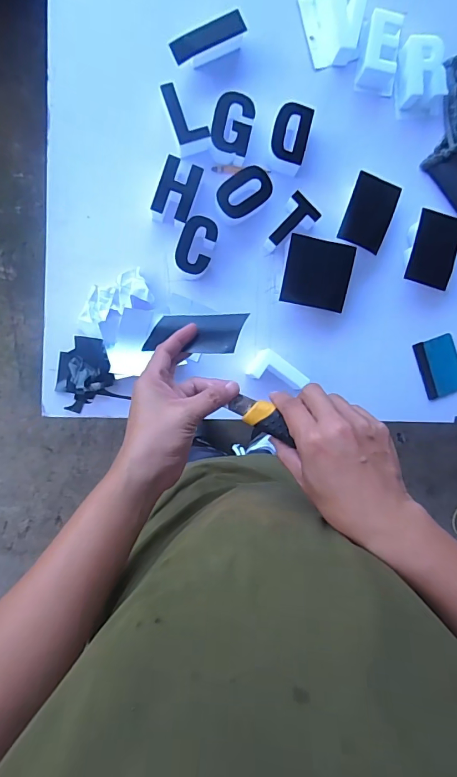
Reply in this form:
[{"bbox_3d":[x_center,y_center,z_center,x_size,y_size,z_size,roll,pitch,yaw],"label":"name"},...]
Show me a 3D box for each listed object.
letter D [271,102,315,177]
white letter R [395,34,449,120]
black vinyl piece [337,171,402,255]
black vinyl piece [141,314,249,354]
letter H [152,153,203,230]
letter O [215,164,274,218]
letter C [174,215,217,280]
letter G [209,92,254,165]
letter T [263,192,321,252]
[{"bbox_3d":[0.091,-0.373,0.627,0.055,0.040,0.087,10,94,-7],"label":"letter D"},{"bbox_3d":[0.300,-0.483,0.650,0.074,0.042,0.102,-8,96,-6],"label":"white letter R"},{"bbox_3d":[0.218,-0.267,0.640,0.070,0.010,0.099,18,101,-6],"label":"black vinyl piece"},{"bbox_3d":[-0.035,-0.063,0.459,0.012,0.116,0.060,56,46,-43],"label":"black vinyl piece"},{"bbox_3d":[-0.075,-0.285,0.613,0.055,0.044,0.084,22,92,-9],"label":"letter H"},{"bbox_3d":[0.024,-0.291,0.627,0.089,0.038,0.058,-33,98,-2],"label":"letter O"},{"bbox_3d":[-0.049,-0.209,0.626,0.054,0.039,0.087,15,94,-8],"label":"letter C"},{"bbox_3d":[0.004,-0.381,0.619,0.058,0.037,0.088,10,94,-7],"label":"letter G"},{"bbox_3d":[0.093,-0.246,0.638,0.052,0.040,0.087,39,90,-8],"label":"letter T"}]

